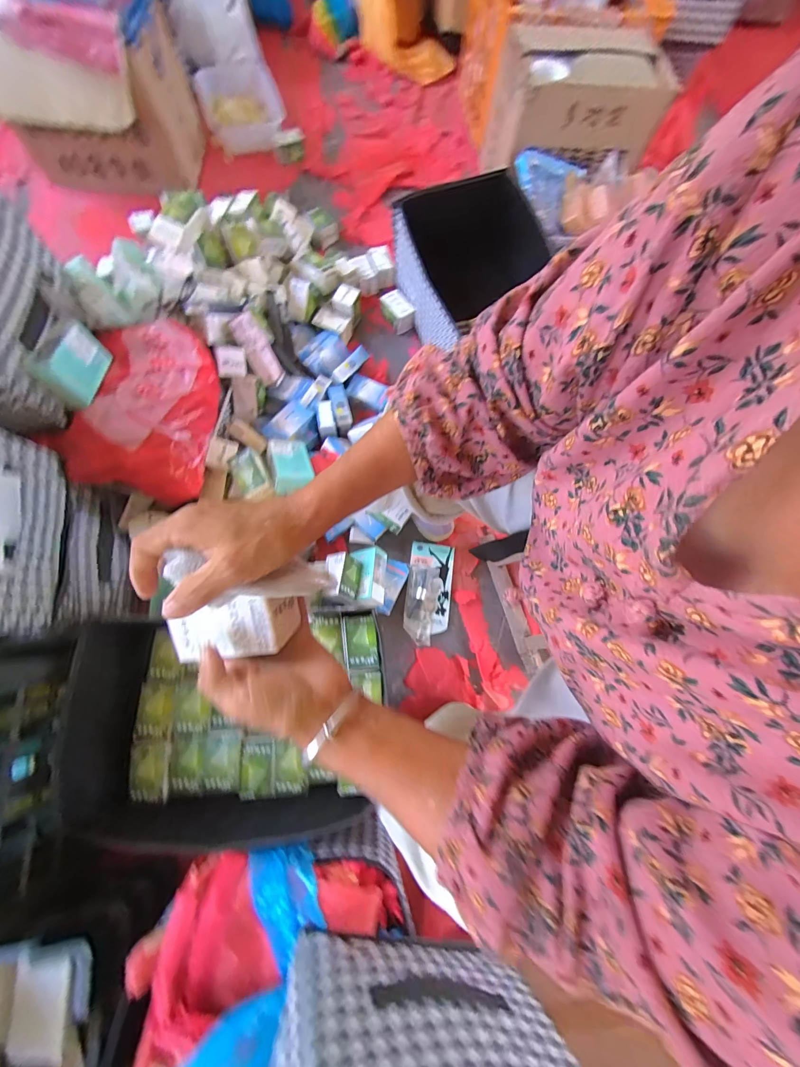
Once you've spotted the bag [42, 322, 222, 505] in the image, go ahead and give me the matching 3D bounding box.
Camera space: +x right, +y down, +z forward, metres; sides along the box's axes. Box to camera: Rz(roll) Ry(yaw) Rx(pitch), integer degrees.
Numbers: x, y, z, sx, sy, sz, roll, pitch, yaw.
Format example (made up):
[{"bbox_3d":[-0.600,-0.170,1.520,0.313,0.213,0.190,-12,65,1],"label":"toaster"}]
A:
[{"bbox_3d":[-0.444,-0.217,0.631,0.201,0.121,0.294,13,74,2],"label":"bag"}]

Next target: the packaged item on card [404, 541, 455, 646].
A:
[{"bbox_3d":[0.060,0.119,0.738,0.091,0.025,0.204,7,74,0],"label":"packaged item on card"}]

